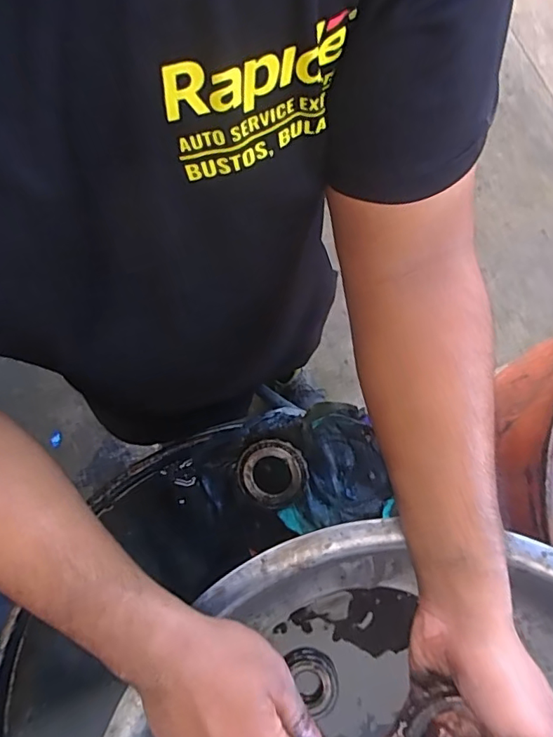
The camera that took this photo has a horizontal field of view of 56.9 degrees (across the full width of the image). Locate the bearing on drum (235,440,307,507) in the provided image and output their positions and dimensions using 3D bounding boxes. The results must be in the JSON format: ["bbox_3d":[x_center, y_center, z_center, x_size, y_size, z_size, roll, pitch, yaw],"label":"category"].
[{"bbox_3d":[-0.004,0.106,0.517,0.068,0.019,0.069,9,99,10],"label":"bearing on drum"}]

